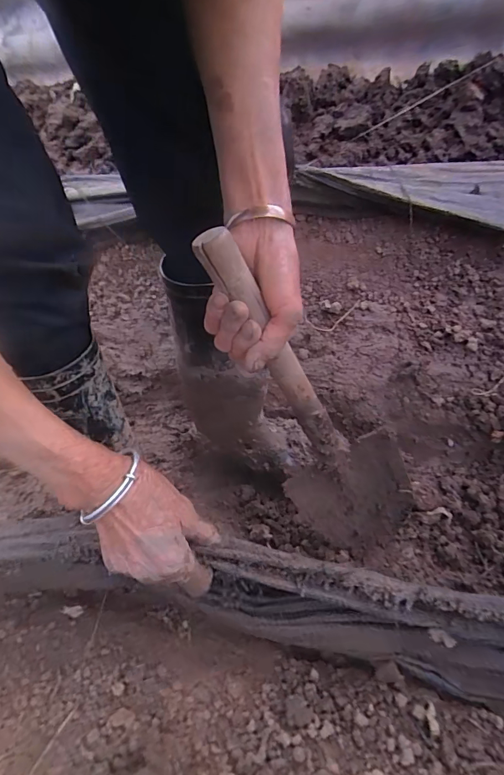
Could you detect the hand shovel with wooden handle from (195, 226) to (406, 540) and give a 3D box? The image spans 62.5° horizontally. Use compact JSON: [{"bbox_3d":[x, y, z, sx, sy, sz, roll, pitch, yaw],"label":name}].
[{"bbox_3d":[0.069,0.042,0.444,0.130,0.466,0.063,-17,42,19],"label":"hand shovel with wooden handle"}]

